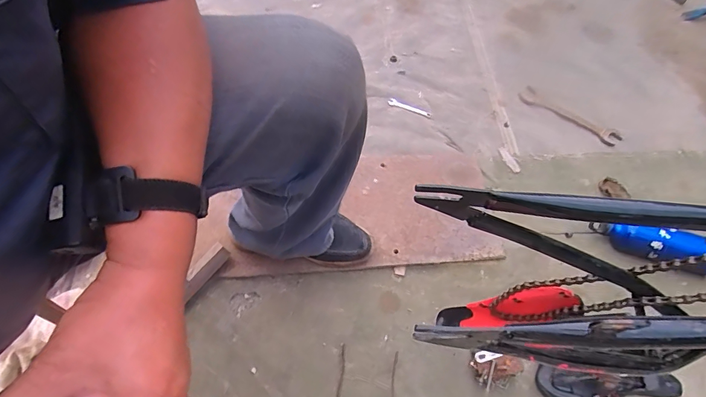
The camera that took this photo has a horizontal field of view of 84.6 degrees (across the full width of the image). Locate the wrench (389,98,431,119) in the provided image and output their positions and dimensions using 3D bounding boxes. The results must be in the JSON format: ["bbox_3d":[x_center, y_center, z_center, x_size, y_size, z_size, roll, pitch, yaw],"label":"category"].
[{"bbox_3d":[0.139,-0.222,0.954,0.109,0.011,0.020,25,62,12],"label":"wrench"}]

